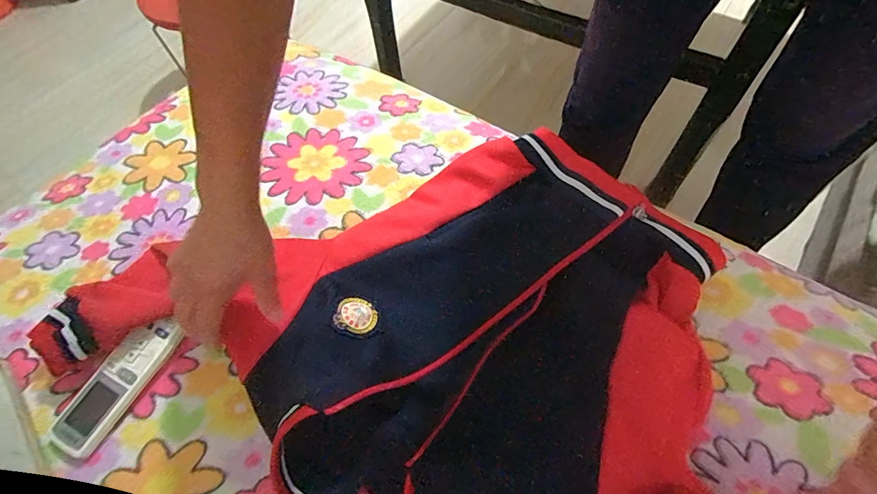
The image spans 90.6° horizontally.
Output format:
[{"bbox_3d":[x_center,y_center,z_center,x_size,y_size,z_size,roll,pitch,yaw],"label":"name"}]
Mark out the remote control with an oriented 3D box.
[{"bbox_3d":[-0.314,0.131,0.426,0.046,0.025,0.136,23,62,16],"label":"remote control"}]

